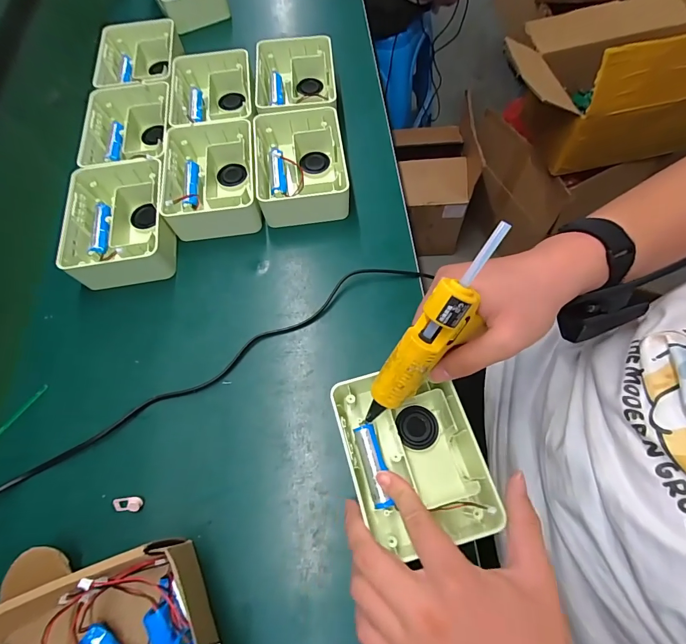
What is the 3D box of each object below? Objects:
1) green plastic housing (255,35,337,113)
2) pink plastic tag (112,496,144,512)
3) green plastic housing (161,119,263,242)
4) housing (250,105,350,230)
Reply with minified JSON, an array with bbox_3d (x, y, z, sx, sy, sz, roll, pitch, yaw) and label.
[{"bbox_3d":[-0.067,-0.329,0.524,0.113,0.052,0.147,-3,66,-1],"label":"green plastic housing"},{"bbox_3d":[-0.189,0.160,0.330,0.025,0.004,0.012,-3,66,3],"label":"pink plastic tag"},{"bbox_3d":[-0.157,-0.175,0.458,0.111,0.044,0.150,-8,66,-3],"label":"green plastic housing"},{"bbox_3d":[-0.053,-0.194,0.462,0.108,0.042,0.147,-7,66,-3],"label":"housing"}]

